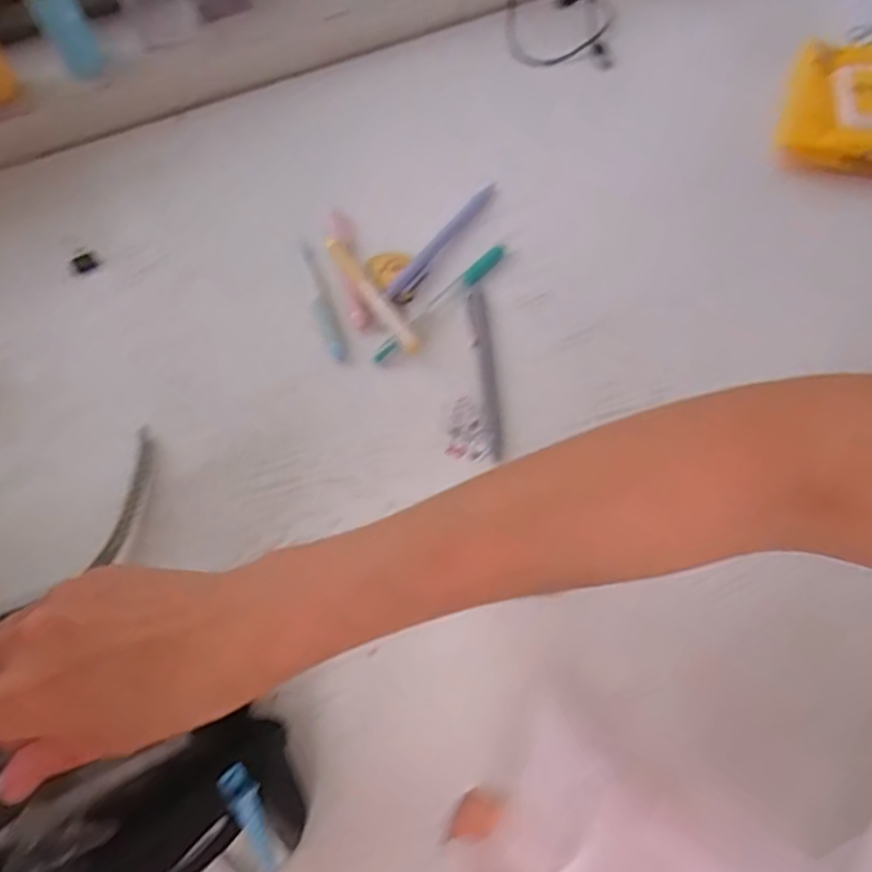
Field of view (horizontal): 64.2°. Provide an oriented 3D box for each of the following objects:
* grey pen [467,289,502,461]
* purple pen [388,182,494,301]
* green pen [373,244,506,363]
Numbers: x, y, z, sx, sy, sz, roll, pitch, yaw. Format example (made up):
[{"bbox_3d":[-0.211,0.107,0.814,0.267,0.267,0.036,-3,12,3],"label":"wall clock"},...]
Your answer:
[{"bbox_3d":[0.034,-0.045,0.472,0.012,0.012,0.126,-6,63,0],"label":"grey pen"},{"bbox_3d":[0.004,-0.148,0.524,0.016,0.008,0.136,30,69,17],"label":"purple pen"},{"bbox_3d":[0.004,-0.098,0.495,0.129,0.011,0.018,-42,69,-16],"label":"green pen"}]

